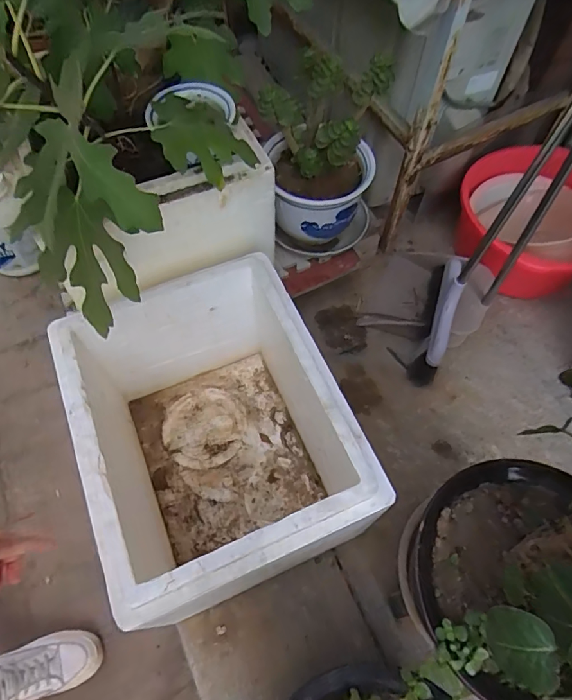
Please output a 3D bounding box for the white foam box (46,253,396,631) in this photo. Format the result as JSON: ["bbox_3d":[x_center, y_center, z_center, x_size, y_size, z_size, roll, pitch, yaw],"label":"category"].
[{"bbox_3d":[-0.111,0.148,0.818,0.406,0.319,0.454,-20,64,-13],"label":"white foam box"}]

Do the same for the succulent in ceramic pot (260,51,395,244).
[{"bbox_3d":[0.067,-0.394,0.944,0.216,0.316,0.214,5,61,1],"label":"succulent in ceramic pot"}]

